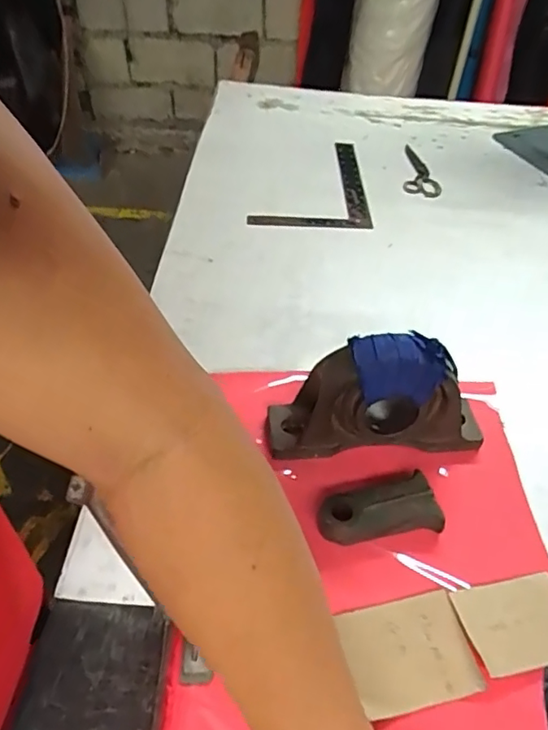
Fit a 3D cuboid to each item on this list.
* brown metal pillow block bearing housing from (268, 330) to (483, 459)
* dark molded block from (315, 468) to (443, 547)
[{"bbox_3d":[0.103,0.030,0.537,0.213,0.129,0.060,0,45,-2],"label":"brown metal pillow block bearing housing"},{"bbox_3d":[0.094,0.132,0.506,0.109,0.028,0.050,-7,46,-9],"label":"dark molded block"}]

